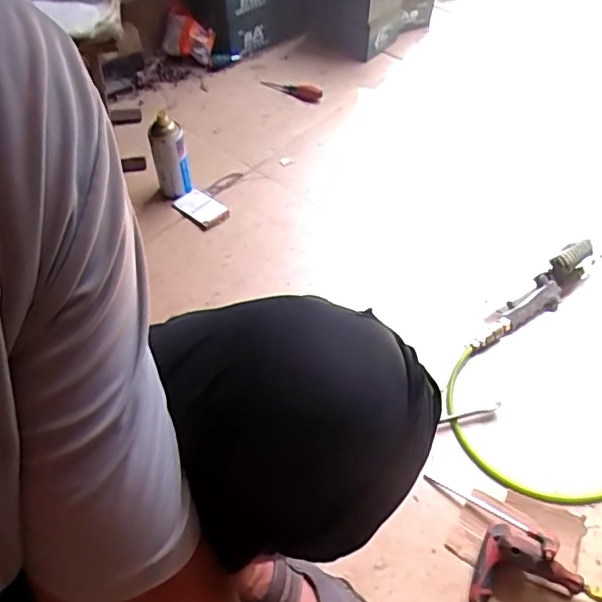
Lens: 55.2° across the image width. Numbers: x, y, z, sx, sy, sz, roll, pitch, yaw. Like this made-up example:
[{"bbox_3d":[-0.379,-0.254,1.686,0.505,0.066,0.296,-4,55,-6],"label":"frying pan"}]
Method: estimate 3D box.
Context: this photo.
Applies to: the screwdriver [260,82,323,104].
[{"bbox_3d":[-0.023,-0.508,1.387,0.024,0.034,0.235,-37,45,-26],"label":"screwdriver"}]

